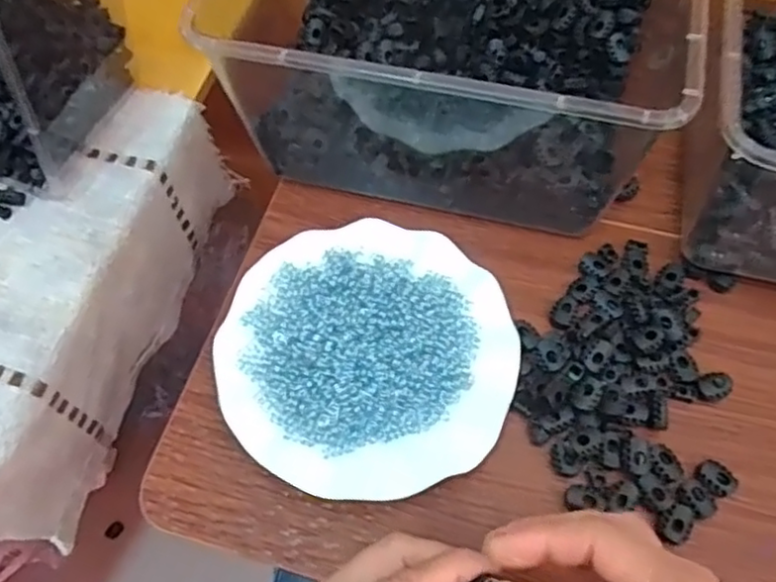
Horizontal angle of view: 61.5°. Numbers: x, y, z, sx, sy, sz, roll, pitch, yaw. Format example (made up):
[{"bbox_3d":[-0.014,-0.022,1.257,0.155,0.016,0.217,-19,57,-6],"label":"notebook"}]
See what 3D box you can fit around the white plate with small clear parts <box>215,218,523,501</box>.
[{"bbox_3d":[-0.013,0.040,0.422,0.182,0.029,0.176,-1,61,1],"label":"white plate with small clear parts"}]

